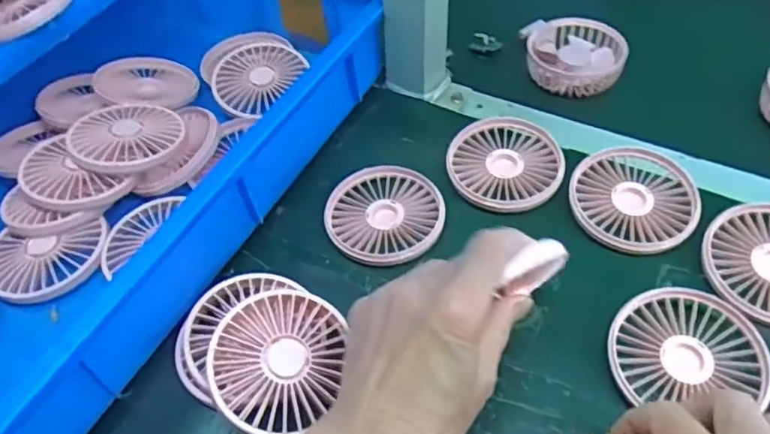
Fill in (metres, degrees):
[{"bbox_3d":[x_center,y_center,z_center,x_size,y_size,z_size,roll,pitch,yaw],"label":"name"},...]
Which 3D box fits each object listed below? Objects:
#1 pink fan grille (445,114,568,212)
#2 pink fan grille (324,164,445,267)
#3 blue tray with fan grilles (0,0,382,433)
[{"bbox_3d":[0.095,-0.043,0.468,0.086,0.012,0.093,-2,50,3],"label":"pink fan grille"},{"bbox_3d":[0.000,-0.004,0.451,0.086,0.010,0.091,-2,50,3],"label":"pink fan grille"},{"bbox_3d":[-0.199,-0.061,0.464,0.255,0.081,0.444,20,54,20],"label":"blue tray with fan grilles"}]

